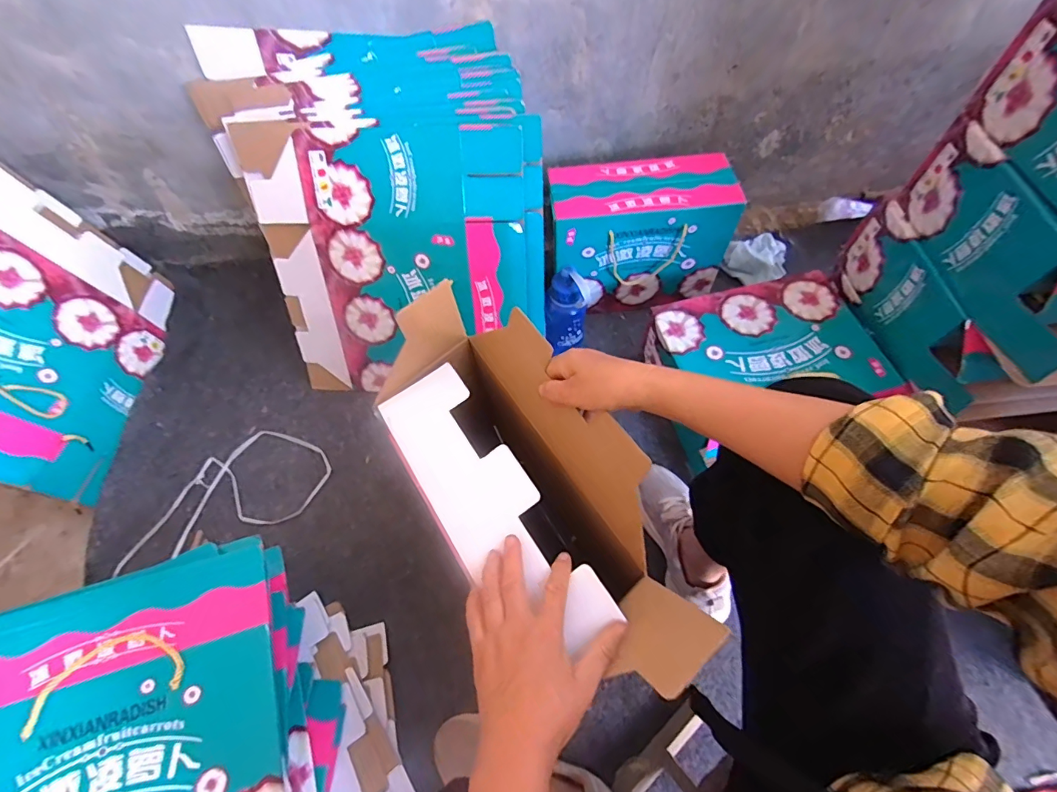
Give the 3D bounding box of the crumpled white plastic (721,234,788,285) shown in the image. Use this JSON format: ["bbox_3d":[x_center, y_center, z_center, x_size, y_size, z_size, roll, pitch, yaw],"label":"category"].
[{"bbox_3d":[0.520,-0.312,1.049,0.148,0.040,0.124,-27,62,-11],"label":"crumpled white plastic"}]

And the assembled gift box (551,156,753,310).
[{"bbox_3d":[0.213,-0.315,0.936,0.336,0.250,0.163,-8,60,-1],"label":"assembled gift box"}]

